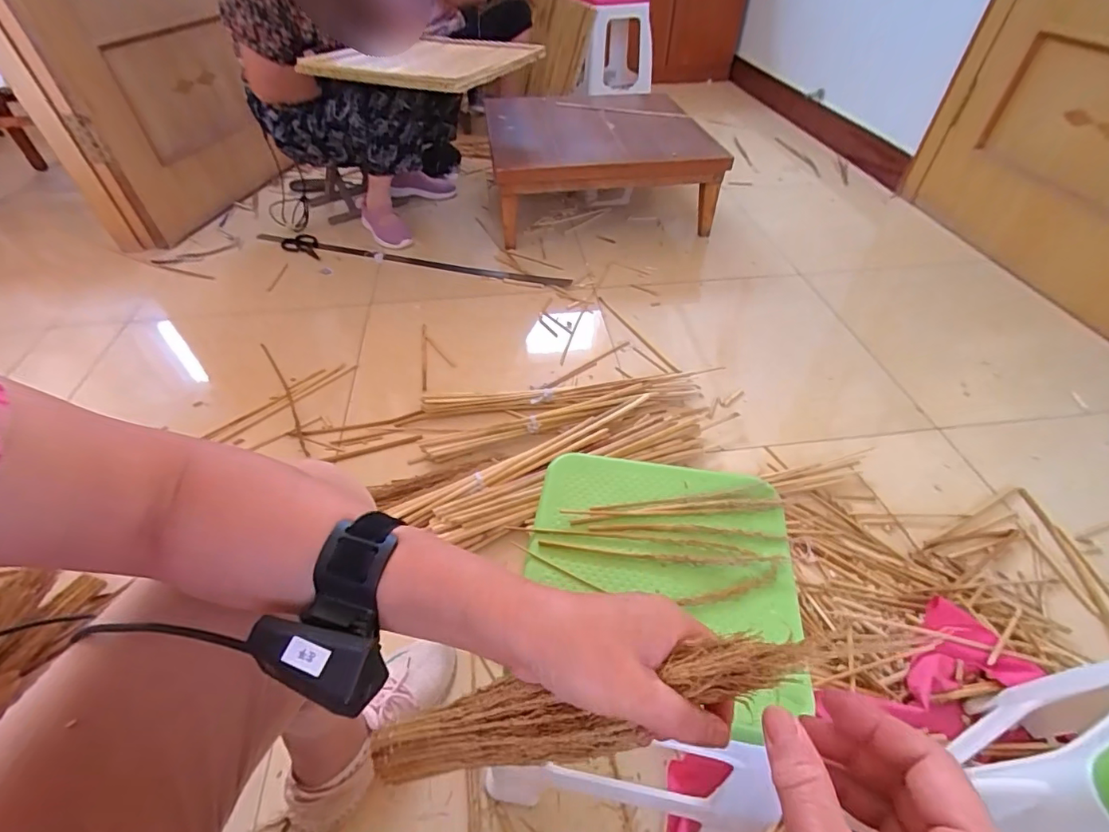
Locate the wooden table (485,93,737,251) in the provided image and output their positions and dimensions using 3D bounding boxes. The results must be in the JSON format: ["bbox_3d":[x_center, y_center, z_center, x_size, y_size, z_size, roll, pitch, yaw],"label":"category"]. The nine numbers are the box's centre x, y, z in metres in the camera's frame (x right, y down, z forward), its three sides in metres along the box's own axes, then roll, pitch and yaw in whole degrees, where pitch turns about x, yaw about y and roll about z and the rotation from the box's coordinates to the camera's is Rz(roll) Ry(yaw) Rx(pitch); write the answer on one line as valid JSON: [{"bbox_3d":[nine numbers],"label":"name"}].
[{"bbox_3d":[0.123,-0.858,1.647,0.642,0.278,0.776,-7,47,-5],"label":"wooden table"}]

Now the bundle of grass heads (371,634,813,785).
[{"bbox_3d":[-0.005,0.174,0.286,0.295,0.024,0.041,-29,41,24],"label":"bundle of grass heads"}]

